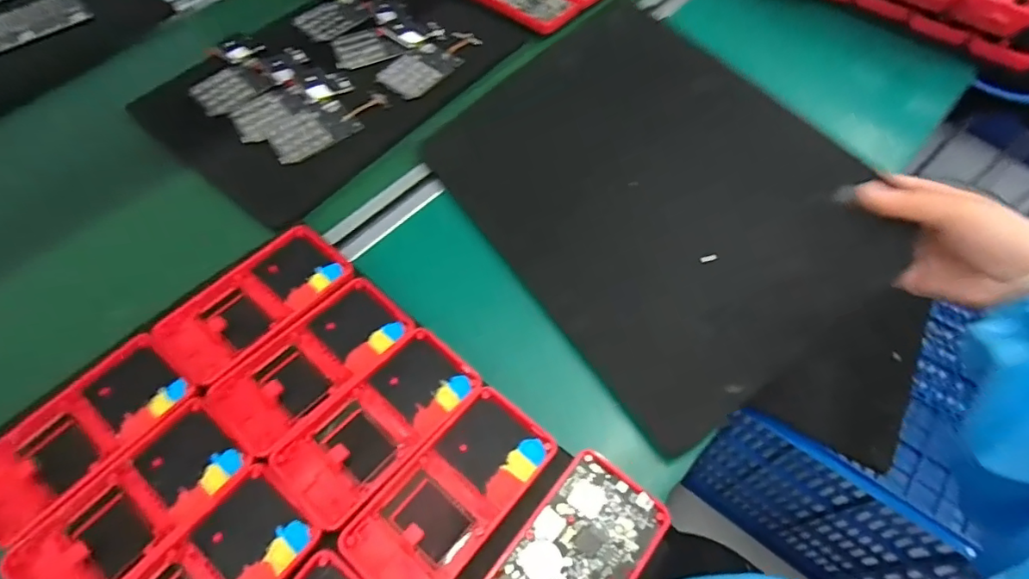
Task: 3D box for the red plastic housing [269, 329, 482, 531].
[{"bbox_3d":[-0.082,0.080,0.322,0.062,0.013,0.120,39,64,18],"label":"red plastic housing"}]

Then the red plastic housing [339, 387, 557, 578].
[{"bbox_3d":[-0.035,0.115,0.298,0.061,0.012,0.121,38,64,18],"label":"red plastic housing"}]

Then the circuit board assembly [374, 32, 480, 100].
[{"bbox_3d":[-0.090,-0.243,0.555,0.058,0.006,0.117,33,63,15],"label":"circuit board assembly"}]

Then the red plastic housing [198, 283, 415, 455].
[{"bbox_3d":[-0.130,0.047,0.347,0.062,0.021,0.125,39,64,18],"label":"red plastic housing"}]

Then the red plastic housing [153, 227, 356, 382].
[{"bbox_3d":[-0.176,0.010,0.368,0.067,0.032,0.122,41,65,19],"label":"red plastic housing"}]

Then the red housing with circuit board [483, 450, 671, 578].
[{"bbox_3d":[0.027,0.149,0.278,0.060,0.011,0.120,37,64,17],"label":"red housing with circuit board"}]

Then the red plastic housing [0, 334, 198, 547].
[{"bbox_3d":[-0.258,0.087,0.316,0.063,0.023,0.118,39,64,18],"label":"red plastic housing"}]

